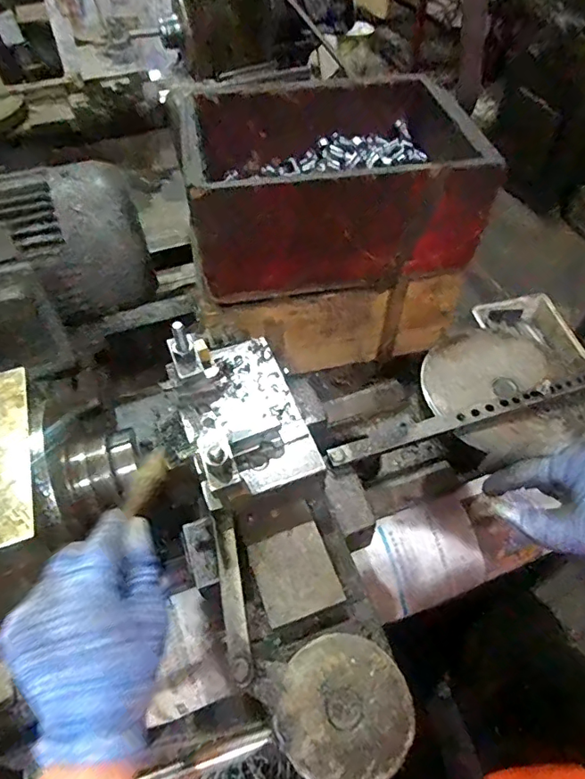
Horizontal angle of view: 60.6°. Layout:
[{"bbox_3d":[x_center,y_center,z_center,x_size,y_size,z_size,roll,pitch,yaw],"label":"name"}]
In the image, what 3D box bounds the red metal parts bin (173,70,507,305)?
[{"bbox_3d":[0.044,-0.273,0.649,0.337,0.150,0.242,-9,53,-6],"label":"red metal parts bin"}]

